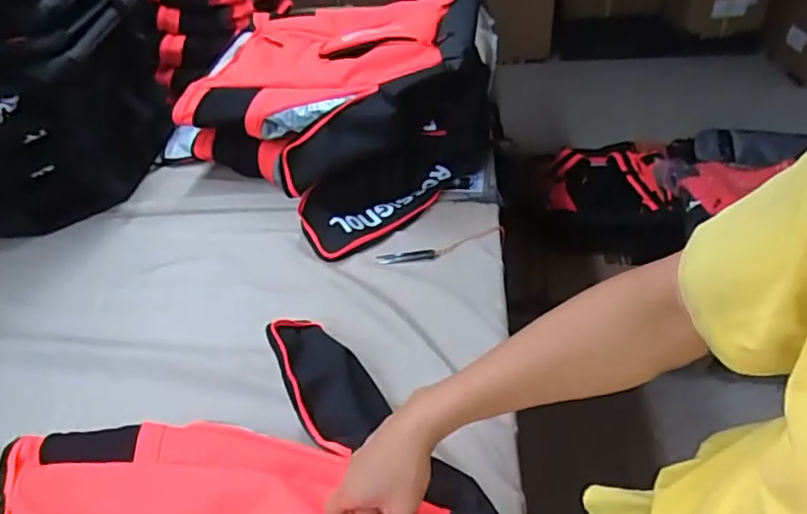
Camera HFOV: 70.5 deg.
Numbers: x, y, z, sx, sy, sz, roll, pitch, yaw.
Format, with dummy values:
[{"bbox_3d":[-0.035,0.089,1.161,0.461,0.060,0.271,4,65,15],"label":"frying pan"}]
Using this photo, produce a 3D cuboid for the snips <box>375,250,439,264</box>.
[{"bbox_3d":[0.006,0.000,0.992,0.107,0.006,0.026,-4,42,1],"label":"snips"}]

